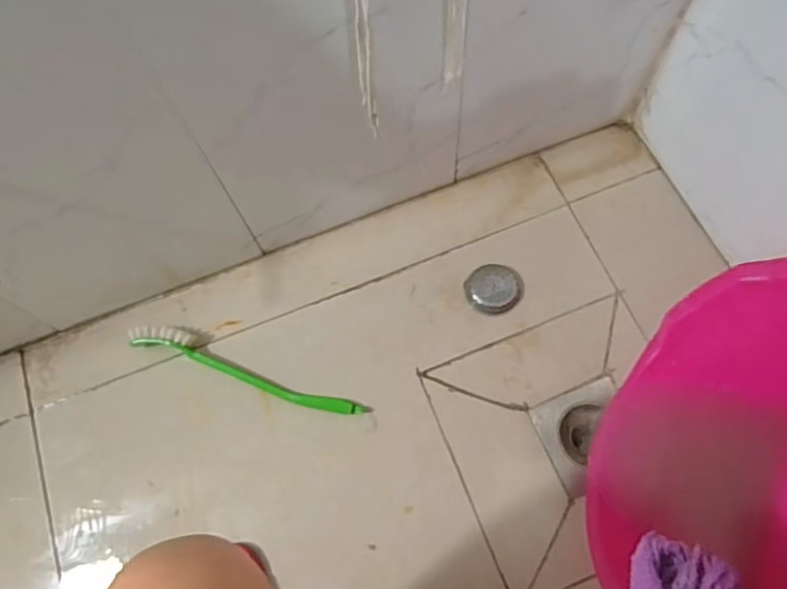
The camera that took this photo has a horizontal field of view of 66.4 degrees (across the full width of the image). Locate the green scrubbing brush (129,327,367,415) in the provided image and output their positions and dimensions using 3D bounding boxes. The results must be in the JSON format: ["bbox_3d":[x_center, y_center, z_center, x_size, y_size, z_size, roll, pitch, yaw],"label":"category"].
[{"bbox_3d":[-0.198,0.103,0.805,0.329,0.035,0.037,19,70,9],"label":"green scrubbing brush"}]

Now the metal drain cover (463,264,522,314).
[{"bbox_3d":[0.143,-0.007,0.852,0.079,0.019,0.068,-6,69,-1],"label":"metal drain cover"}]

